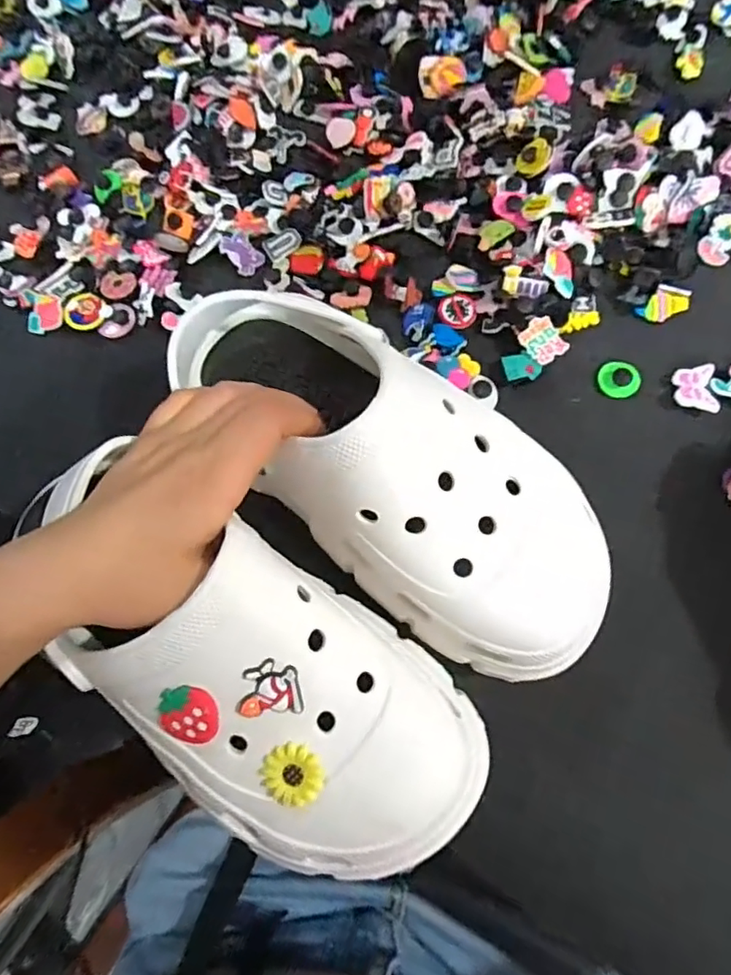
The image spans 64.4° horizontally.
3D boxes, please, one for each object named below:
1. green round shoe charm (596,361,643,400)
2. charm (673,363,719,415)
[{"bbox_3d":[0.155,-0.066,0.353,0.025,0.005,0.022,13,90,9],"label":"green round shoe charm"},{"bbox_3d":[0.197,-0.058,0.346,0.023,0.006,0.029,-3,72,4],"label":"charm"}]

